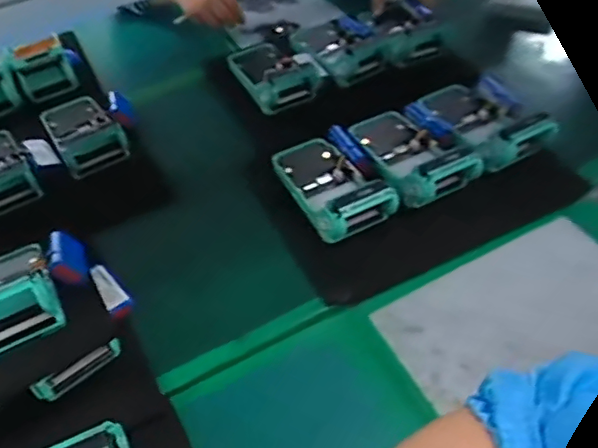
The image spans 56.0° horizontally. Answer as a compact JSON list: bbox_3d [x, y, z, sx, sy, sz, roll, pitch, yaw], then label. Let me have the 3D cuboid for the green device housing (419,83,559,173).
[{"bbox_3d":[0.218,-0.137,0.685,0.083,0.056,0.176,-23,51,-14],"label":"green device housing"}]

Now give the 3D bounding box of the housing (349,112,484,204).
[{"bbox_3d":[0.127,-0.087,0.667,0.090,0.055,0.179,-21,38,-13],"label":"housing"}]

